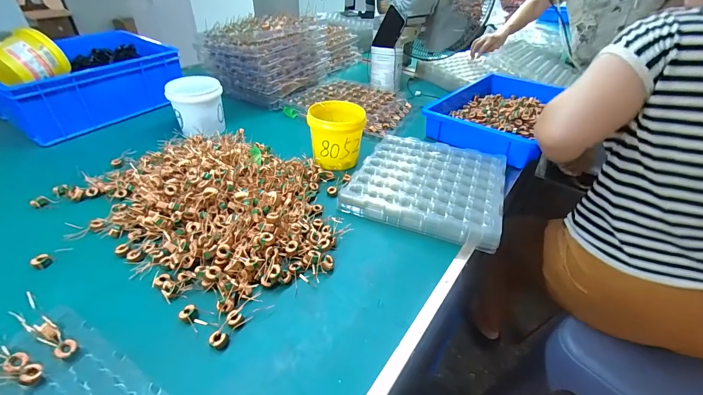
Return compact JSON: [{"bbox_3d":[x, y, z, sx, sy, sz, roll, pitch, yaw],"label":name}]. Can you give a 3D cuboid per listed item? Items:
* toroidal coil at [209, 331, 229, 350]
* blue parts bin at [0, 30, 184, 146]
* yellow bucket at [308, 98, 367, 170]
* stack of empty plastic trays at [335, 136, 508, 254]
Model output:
[{"bbox_3d":[-0.167,0.179,0.401,0.021,0.010,0.020,2,38,-2],"label":"toroidal coil"},{"bbox_3d":[-0.728,-0.316,0.886,0.280,0.175,0.415,24,42,24],"label":"blue parts bin"},{"bbox_3d":[-0.034,-0.142,0.718,0.123,0.115,0.123,0,38,-5],"label":"yellow bucket"},{"bbox_3d":[0.159,-0.034,0.663,0.283,0.042,0.291,16,40,16],"label":"stack of empty plastic trays"}]

